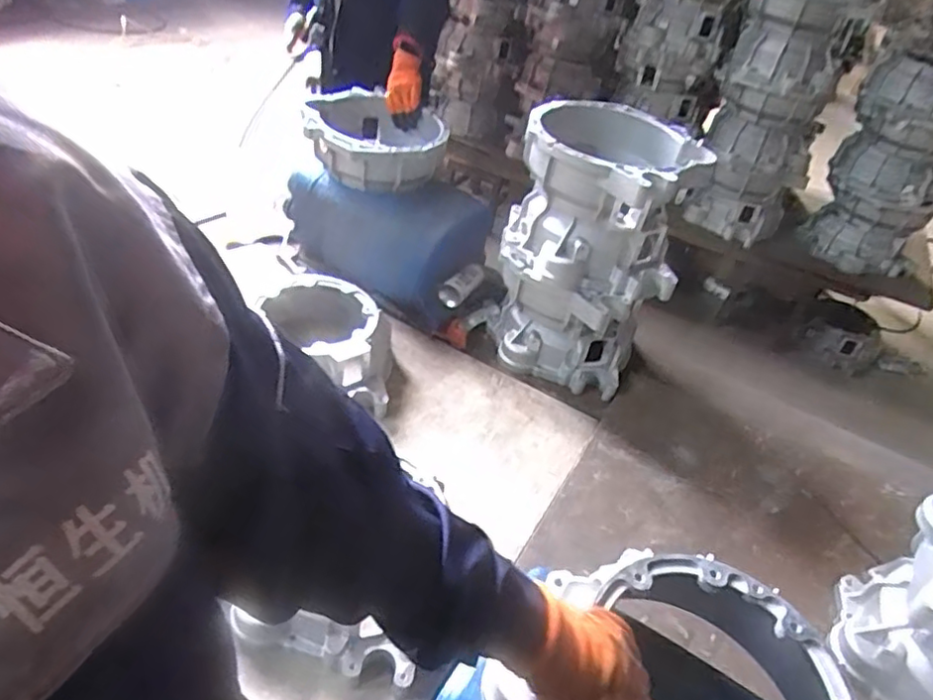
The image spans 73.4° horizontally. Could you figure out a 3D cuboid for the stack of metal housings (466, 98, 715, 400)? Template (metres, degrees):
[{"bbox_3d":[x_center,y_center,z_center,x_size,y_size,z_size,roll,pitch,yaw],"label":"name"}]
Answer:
[{"bbox_3d":[0.245,-0.198,1.308,0.350,0.492,0.292,33,44,25],"label":"stack of metal housings"}]

